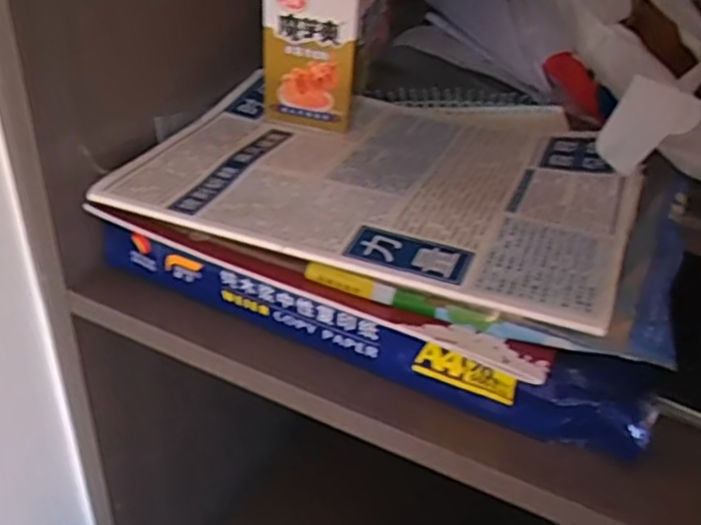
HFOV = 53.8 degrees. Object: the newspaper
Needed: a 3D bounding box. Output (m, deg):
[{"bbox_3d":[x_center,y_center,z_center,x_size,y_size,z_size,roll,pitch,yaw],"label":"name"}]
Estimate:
[{"bbox_3d":[0.029,-0.067,0.450,0.288,0.013,0.243,15,38,18],"label":"newspaper"}]

